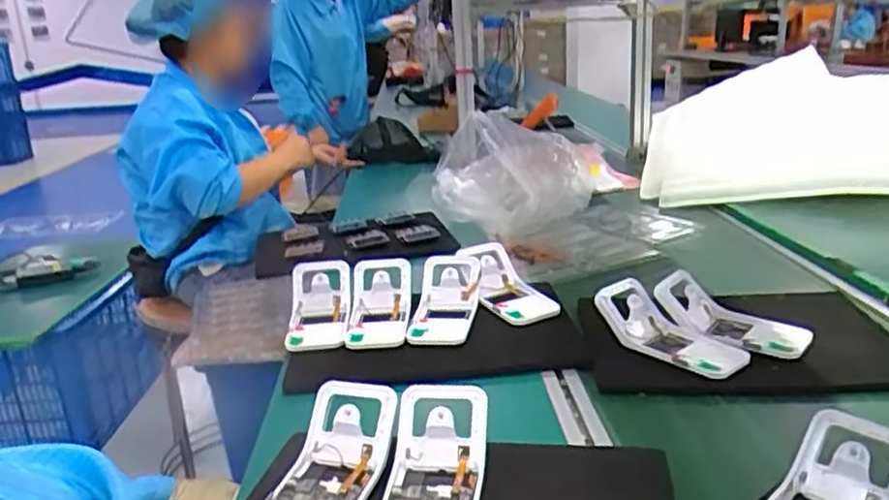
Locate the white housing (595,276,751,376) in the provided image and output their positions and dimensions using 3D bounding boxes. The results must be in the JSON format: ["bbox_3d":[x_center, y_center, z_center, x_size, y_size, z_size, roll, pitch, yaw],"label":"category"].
[{"bbox_3d":[0.258,0.094,0.823,0.076,0.049,0.173,-15,36,-39],"label":"white housing"}]

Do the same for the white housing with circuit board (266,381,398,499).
[{"bbox_3d":[-0.098,0.184,0.590,0.077,0.049,0.165,5,33,16],"label":"white housing with circuit board"}]

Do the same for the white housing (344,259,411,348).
[{"bbox_3d":[-0.086,0.078,0.925,0.086,0.051,0.170,0,34,0],"label":"white housing"}]

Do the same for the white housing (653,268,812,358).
[{"bbox_3d":[0.339,0.072,0.851,0.085,0.055,0.171,-21,26,-40],"label":"white housing"}]

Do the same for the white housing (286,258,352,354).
[{"bbox_3d":[-0.165,0.077,0.930,0.079,0.042,0.167,-1,34,-2],"label":"white housing"}]

